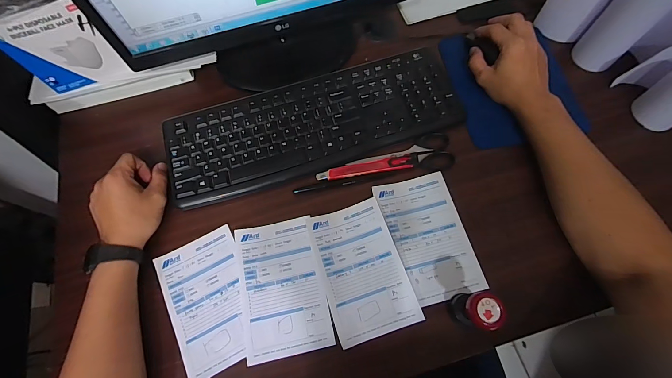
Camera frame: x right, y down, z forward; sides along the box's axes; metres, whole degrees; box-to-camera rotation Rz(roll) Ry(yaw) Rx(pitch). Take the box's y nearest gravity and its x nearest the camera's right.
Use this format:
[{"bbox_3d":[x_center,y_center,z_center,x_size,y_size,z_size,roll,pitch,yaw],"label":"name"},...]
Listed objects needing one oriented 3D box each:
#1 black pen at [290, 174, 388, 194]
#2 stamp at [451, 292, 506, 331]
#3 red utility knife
[{"bbox_3d":[0.006,-0.008,0.435,0.131,0.010,0.008,-9,69,-1],"label":"black pen"},{"bbox_3d":[0.150,0.131,0.339,0.034,0.068,0.034,0,75,0],"label":"stamp"},{"bbox_3d":[0.045,-0.031,0.438,0.143,0.009,0.019,-9,69,-2],"label":"red utility knife"}]

